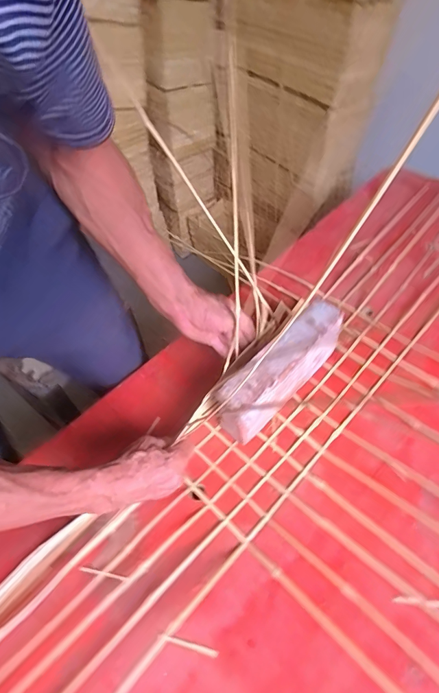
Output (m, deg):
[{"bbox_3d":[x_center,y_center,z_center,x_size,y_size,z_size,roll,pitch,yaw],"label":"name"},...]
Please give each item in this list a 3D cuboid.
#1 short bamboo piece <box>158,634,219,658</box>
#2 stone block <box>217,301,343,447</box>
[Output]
[{"bbox_3d":[-0.036,0.340,0.437,0.070,0.004,0.007,9,54,12],"label":"short bamboo piece"},{"bbox_3d":[0.091,0.043,0.572,0.224,0.114,0.058,-41,60,-20],"label":"stone block"}]

